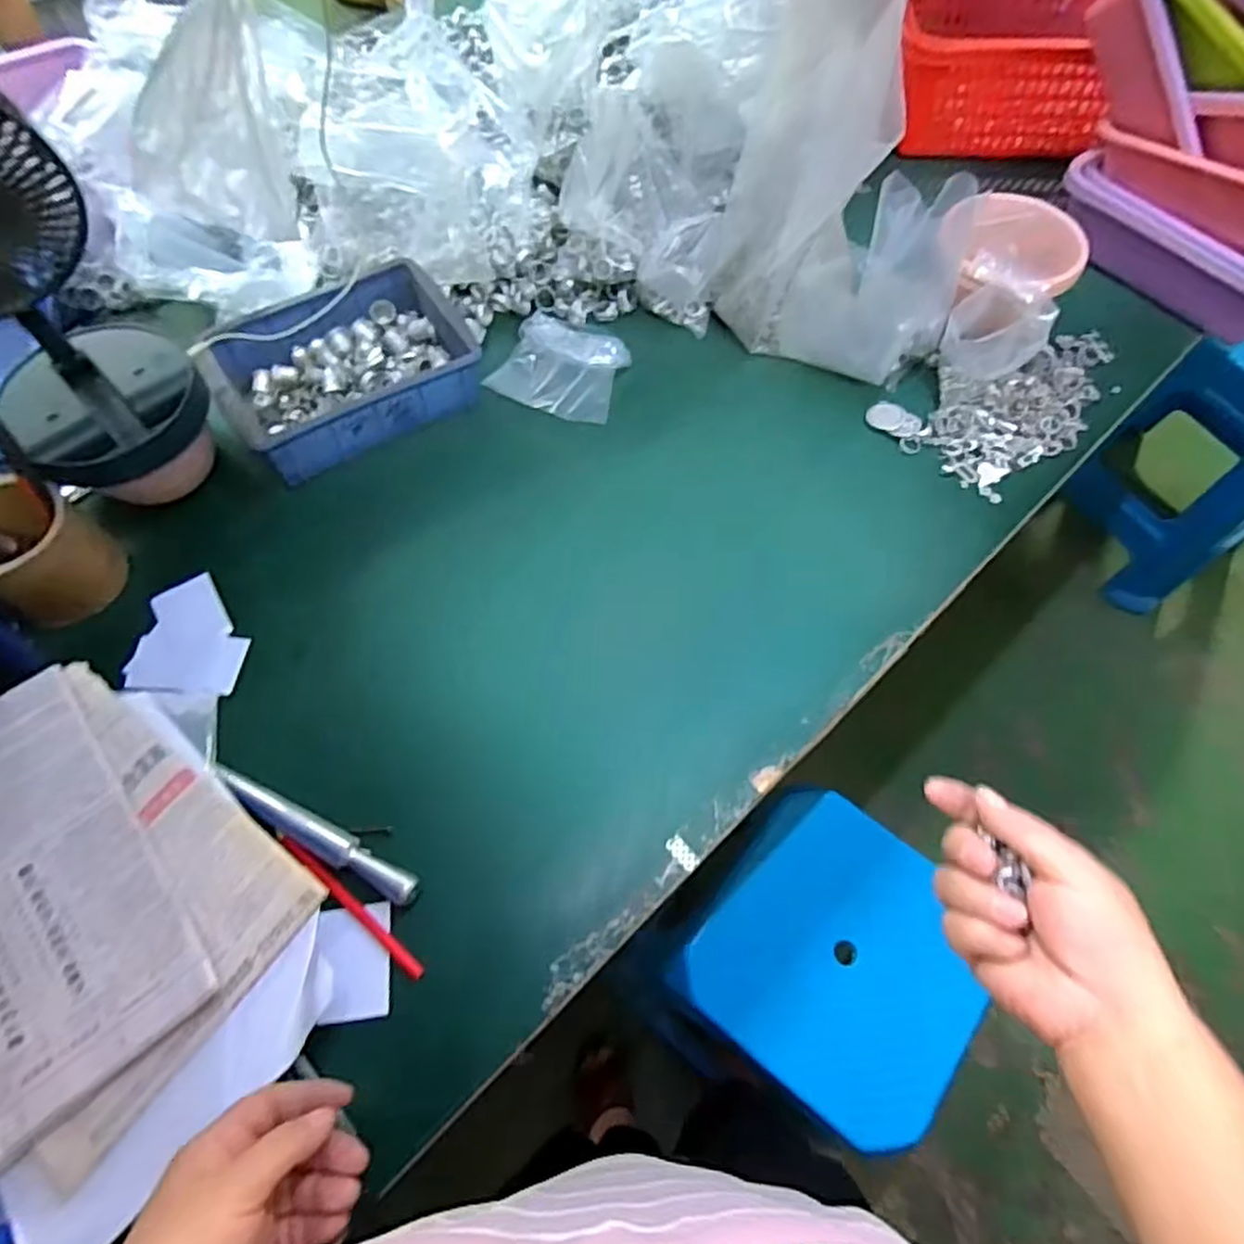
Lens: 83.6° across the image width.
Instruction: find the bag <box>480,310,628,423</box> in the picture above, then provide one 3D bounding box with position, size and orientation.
[{"bbox_3d":[-0.066,-0.276,0.753,0.127,0.032,0.105,17,65,8],"label":"bag"}]

